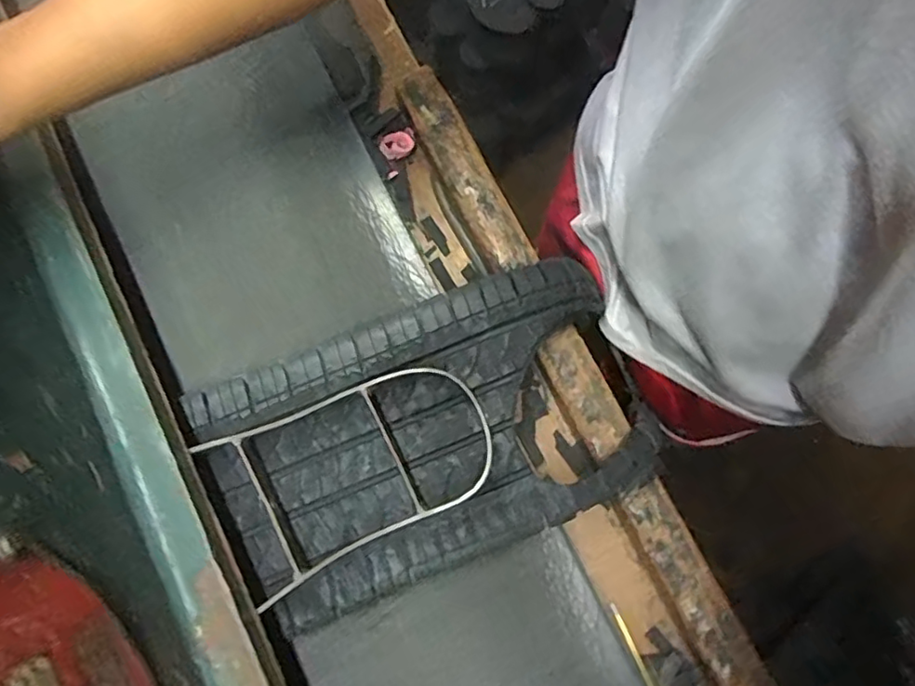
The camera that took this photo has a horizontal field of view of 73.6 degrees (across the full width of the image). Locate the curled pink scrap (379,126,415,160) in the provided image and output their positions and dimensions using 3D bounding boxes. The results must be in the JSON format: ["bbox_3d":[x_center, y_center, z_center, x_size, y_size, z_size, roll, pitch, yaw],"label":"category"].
[{"bbox_3d":[-0.050,-0.173,0.528,0.034,0.014,0.021,-34,81,-6],"label":"curled pink scrap"}]

